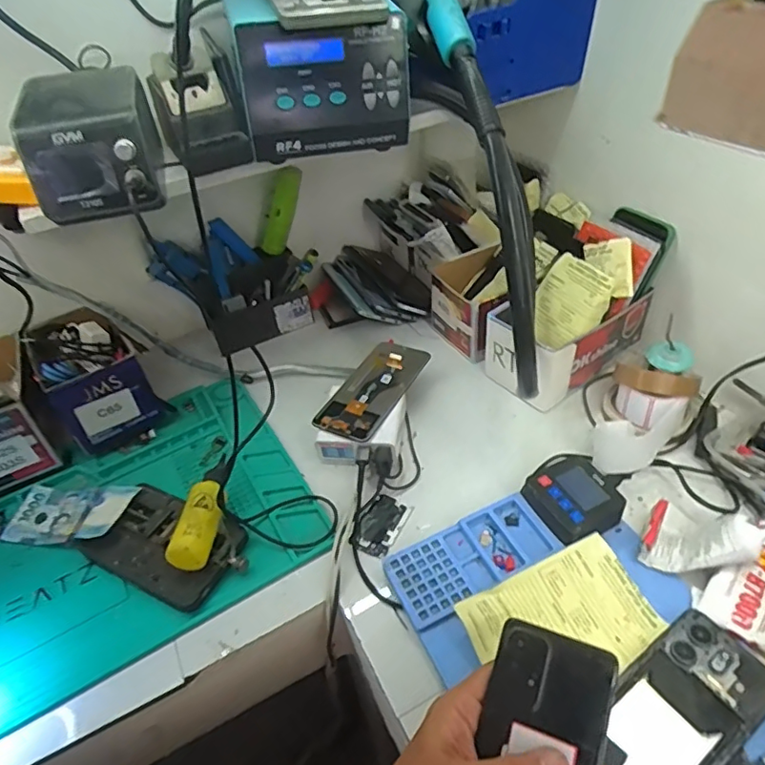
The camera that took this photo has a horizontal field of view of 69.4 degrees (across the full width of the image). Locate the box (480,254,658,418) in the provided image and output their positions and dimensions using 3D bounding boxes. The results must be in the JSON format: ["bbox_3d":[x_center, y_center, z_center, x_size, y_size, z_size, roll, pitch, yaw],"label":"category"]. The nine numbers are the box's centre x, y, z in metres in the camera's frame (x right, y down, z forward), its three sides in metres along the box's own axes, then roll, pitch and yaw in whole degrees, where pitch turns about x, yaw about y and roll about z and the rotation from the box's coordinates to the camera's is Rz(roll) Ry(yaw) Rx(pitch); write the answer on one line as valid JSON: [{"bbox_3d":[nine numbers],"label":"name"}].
[{"bbox_3d":[0.212,-0.073,0.644,0.180,0.144,0.099,-29,46,-23],"label":"box"}]

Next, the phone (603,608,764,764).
[{"bbox_3d":[0.208,0.237,0.394,0.152,0.015,0.076,-28,46,-23],"label":"phone"}]

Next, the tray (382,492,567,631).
[{"bbox_3d":[0.081,0.161,0.501,0.150,0.024,0.071,-23,44,-18],"label":"tray"}]

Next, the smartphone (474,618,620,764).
[{"bbox_3d":[0.094,0.238,0.338,0.072,0.015,0.157,11,69,18],"label":"smartphone"}]

